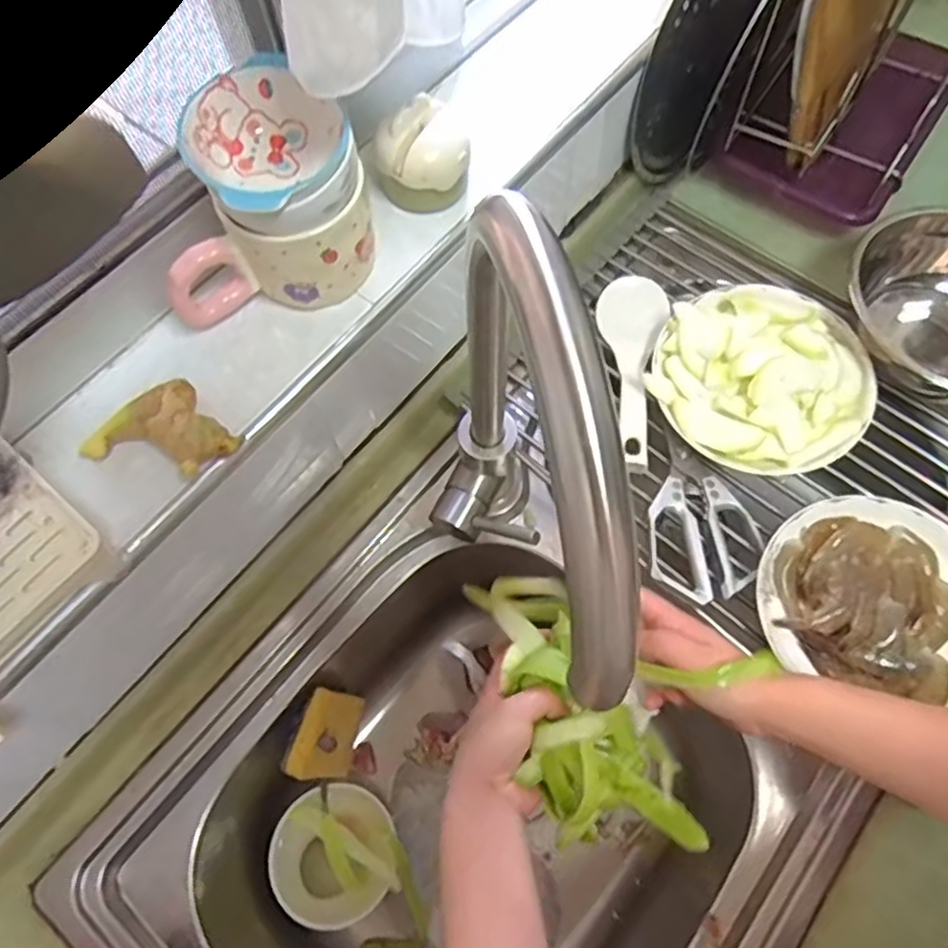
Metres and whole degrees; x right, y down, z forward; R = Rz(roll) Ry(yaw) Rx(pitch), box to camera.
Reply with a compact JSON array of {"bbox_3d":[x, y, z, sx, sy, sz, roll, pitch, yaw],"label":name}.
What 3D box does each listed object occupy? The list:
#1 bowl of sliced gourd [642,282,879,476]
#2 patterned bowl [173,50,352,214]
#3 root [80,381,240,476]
[{"bbox_3d":[0.248,-0.084,0.589,0.178,0.059,0.172,-1,67,2],"label":"bowl of sliced gourd"},{"bbox_3d":[-0.116,-0.187,0.392,0.092,0.037,0.091,-1,67,2],"label":"patterned bowl"},{"bbox_3d":[-0.188,-0.017,0.414,0.074,0.031,0.070,41,75,17],"label":"root"}]

